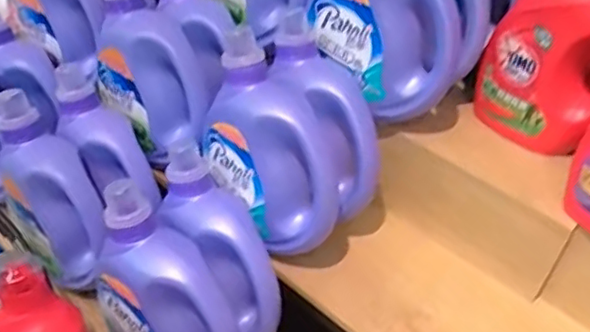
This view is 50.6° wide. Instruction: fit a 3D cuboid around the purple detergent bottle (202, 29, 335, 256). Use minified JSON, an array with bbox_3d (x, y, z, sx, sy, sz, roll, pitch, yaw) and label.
[{"bbox_3d":[-0.033,-0.015,0.827,0.191,0.247,0.095,36,48,29],"label":"purple detergent bottle"}]

